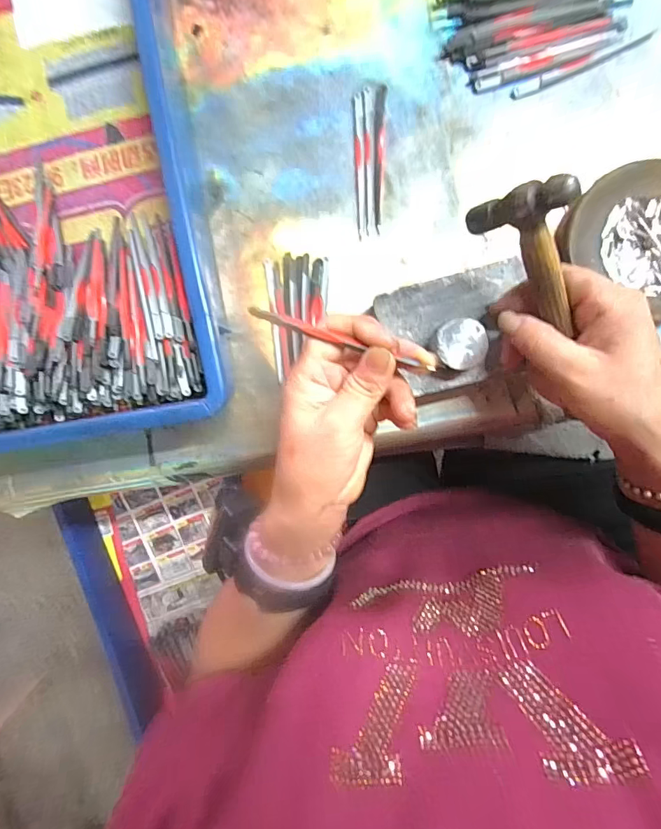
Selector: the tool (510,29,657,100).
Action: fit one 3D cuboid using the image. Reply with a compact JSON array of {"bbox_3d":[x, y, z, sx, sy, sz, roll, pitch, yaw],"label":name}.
[{"bbox_3d":[0.187,-0.259,0.309,0.105,0.009,0.010,-21,92,6],"label":"tool"}]

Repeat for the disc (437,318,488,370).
[{"bbox_3d":[0.089,-0.048,0.283,0.032,0.006,0.033,-4,94,7],"label":"disc"}]

